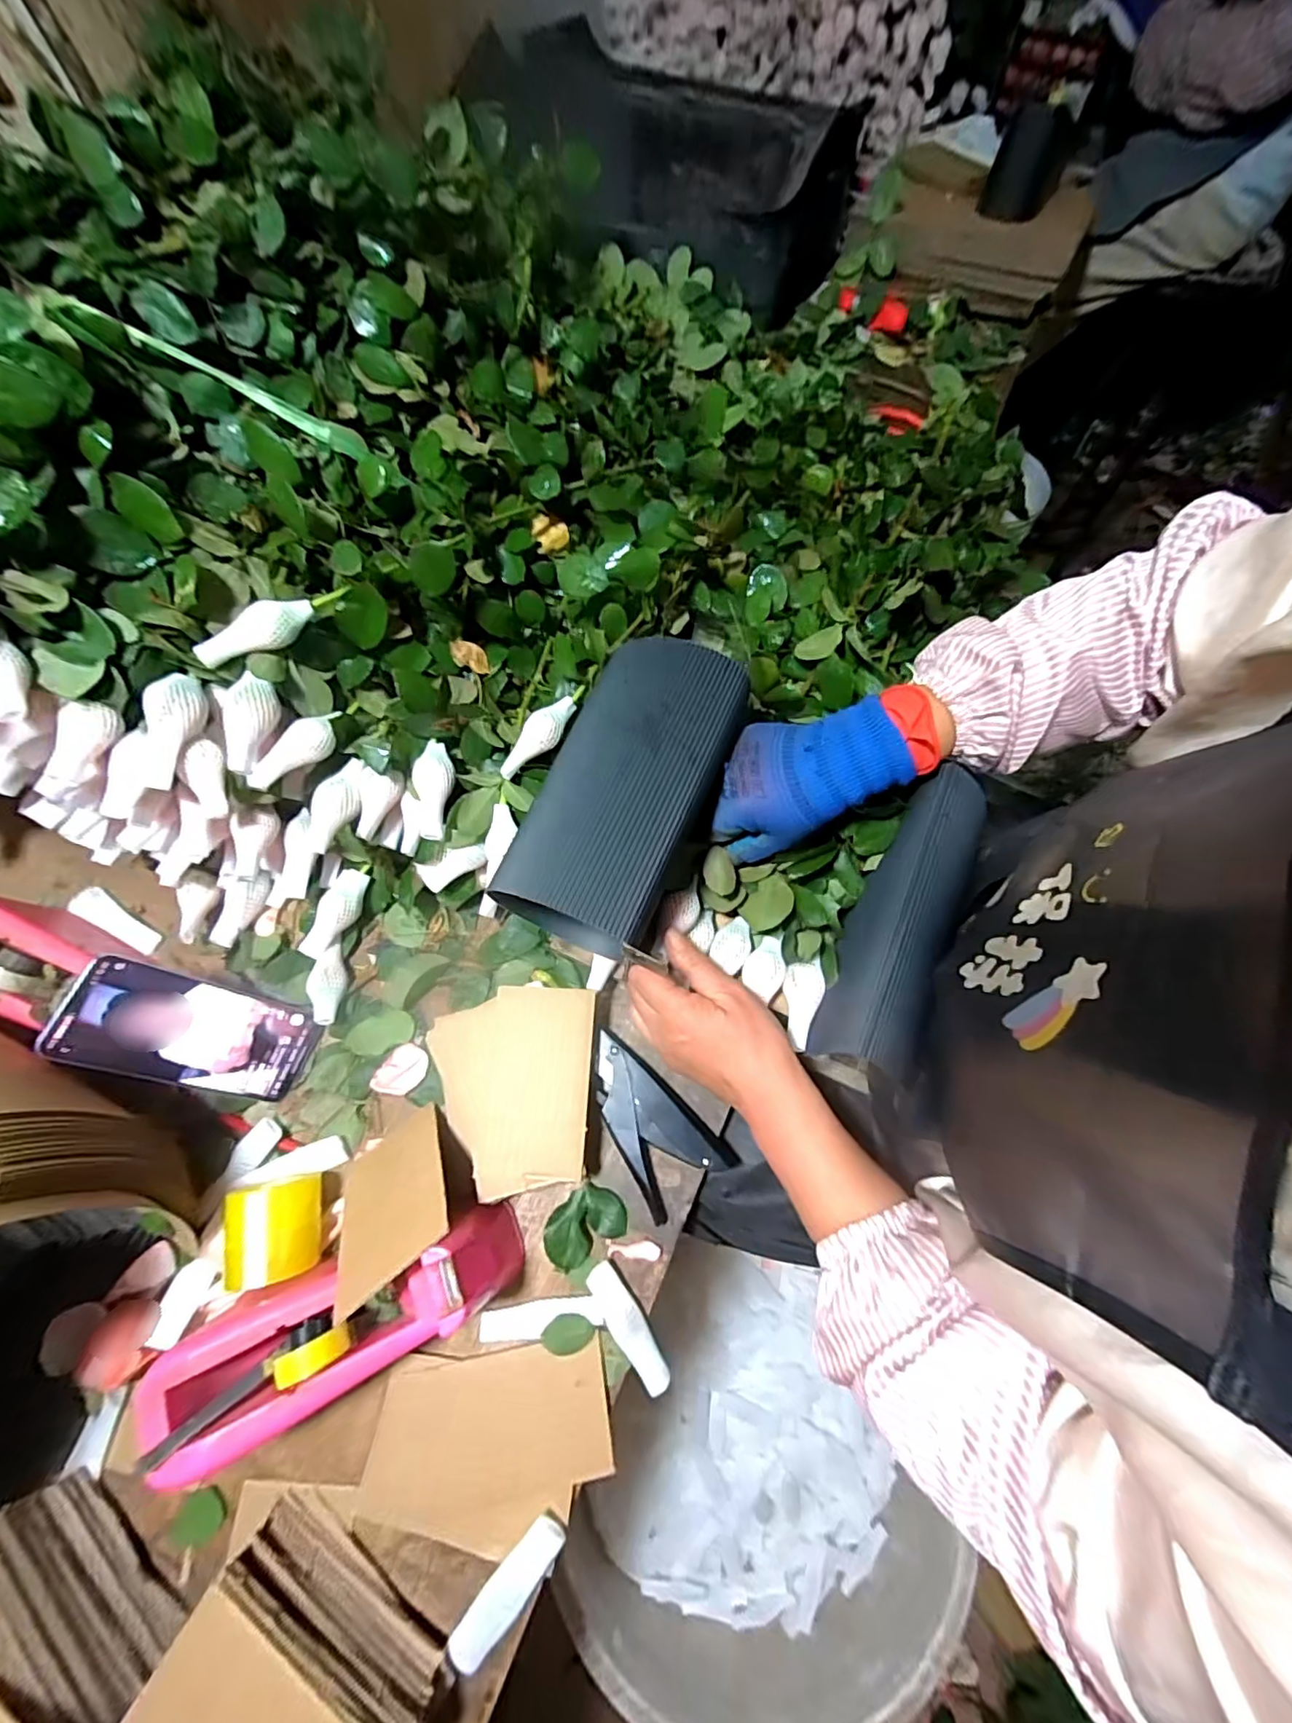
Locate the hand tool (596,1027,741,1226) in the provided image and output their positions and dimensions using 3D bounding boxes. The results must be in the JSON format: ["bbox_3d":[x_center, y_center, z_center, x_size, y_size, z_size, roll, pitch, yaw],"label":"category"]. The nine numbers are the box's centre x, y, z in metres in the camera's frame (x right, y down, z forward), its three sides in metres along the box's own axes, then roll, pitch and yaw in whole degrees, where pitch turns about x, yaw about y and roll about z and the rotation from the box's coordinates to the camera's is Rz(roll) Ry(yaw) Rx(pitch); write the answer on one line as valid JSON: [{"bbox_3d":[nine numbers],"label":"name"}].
[{"bbox_3d":[0.001,0.205,0.467,0.073,0.024,0.138,-34,73,-11],"label":"hand tool"}]

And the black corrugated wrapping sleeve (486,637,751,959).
[{"bbox_3d":[-0.007,-0.047,0.409,0.103,0.084,0.207,19,71,8],"label":"black corrugated wrapping sleeve"}]

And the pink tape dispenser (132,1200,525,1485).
[{"bbox_3d":[-0.194,0.303,0.385,0.203,0.097,0.072,-21,71,-7],"label":"pink tape dispenser"}]

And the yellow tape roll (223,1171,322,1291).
[{"bbox_3d":[-0.274,0.268,0.421,0.058,0.052,0.064,-9,70,-3],"label":"yellow tape roll"}]

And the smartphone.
[{"bbox_3d":[-0.348,0.133,0.447,0.007,0.160,0.075,-4,61,47],"label":"smartphone"}]

